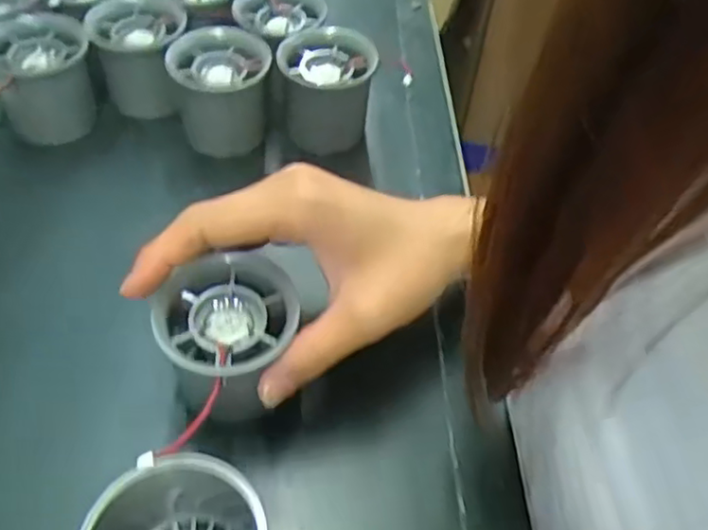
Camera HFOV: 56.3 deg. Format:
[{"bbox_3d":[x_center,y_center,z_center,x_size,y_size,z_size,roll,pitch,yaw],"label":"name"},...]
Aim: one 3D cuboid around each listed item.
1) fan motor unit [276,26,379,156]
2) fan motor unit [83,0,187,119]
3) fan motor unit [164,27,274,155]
[{"bbox_3d":[-0.017,-0.099,0.388,0.051,0.055,0.052,8,51,3],"label":"fan motor unit"},{"bbox_3d":[-0.125,-0.123,0.394,0.054,0.050,0.061,-4,52,-7],"label":"fan motor unit"},{"bbox_3d":[-0.075,-0.094,0.379,0.052,0.054,0.059,-1,52,-5],"label":"fan motor unit"}]

